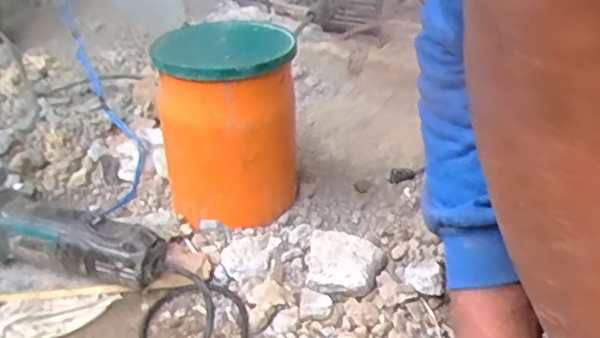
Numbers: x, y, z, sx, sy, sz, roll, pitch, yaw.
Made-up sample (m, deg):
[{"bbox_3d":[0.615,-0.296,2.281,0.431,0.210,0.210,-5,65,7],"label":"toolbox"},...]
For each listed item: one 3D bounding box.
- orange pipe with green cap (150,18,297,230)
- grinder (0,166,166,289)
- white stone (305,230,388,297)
[{"bbox_3d":[-0.085,-0.053,0.752,0.155,0.209,0.146,-5,30,-1],"label":"orange pipe with green cap"},{"bbox_3d":[-0.284,0.074,0.670,0.282,0.109,0.091,14,34,29],"label":"grinder"},{"bbox_3d":[0.047,0.100,0.657,0.086,0.035,0.082,2,30,11],"label":"white stone"}]

